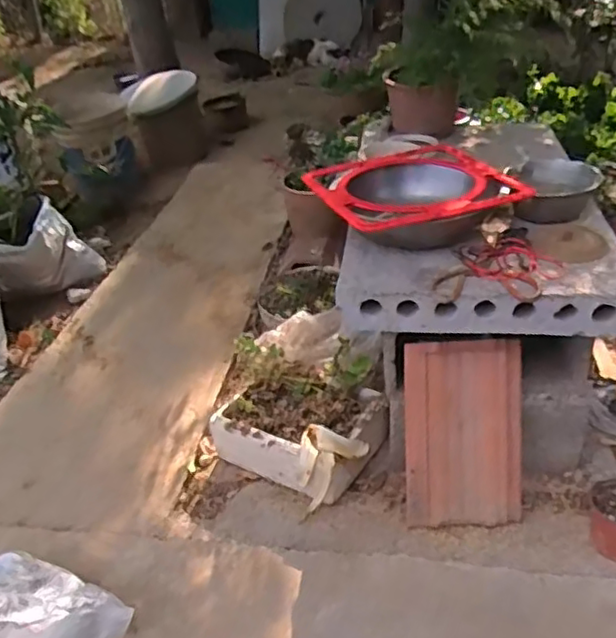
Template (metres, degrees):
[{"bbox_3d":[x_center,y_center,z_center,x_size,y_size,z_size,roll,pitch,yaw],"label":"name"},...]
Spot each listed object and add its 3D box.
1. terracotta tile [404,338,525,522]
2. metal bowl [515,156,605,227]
[{"bbox_3d":[0.279,0.205,1.121,0.200,0.329,0.019,-2,6,2],"label":"terracotta tile"},{"bbox_3d":[0.477,-0.242,1.210,0.143,0.089,0.148,-4,34,3],"label":"metal bowl"}]

